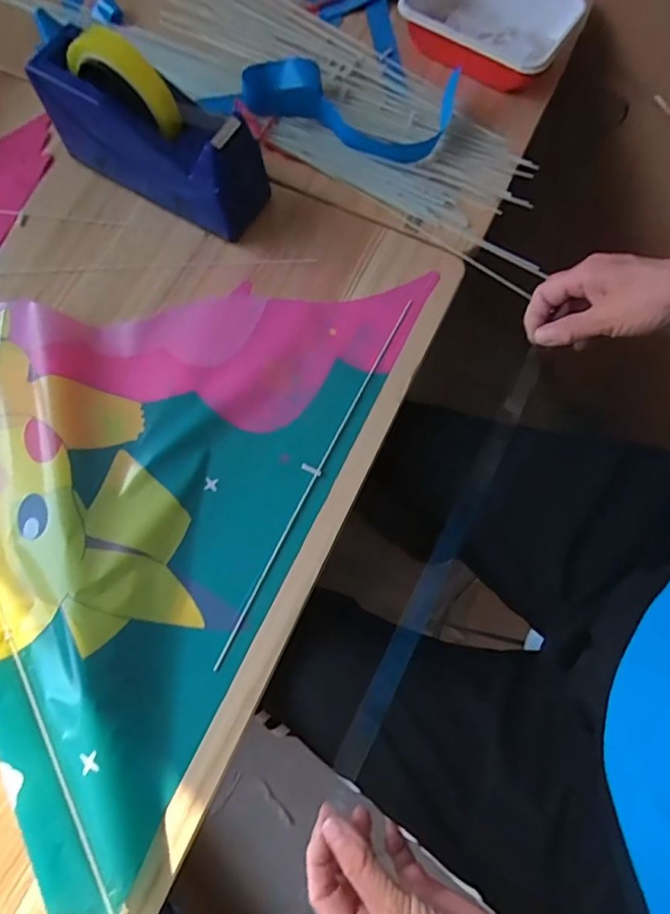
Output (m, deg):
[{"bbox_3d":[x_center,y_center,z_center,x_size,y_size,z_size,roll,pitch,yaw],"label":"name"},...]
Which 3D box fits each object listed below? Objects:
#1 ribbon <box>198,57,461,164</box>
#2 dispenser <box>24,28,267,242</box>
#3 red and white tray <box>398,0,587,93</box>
[{"bbox_3d":[-0.017,-0.353,0.526,0.242,0.032,0.082,13,75,4],"label":"ribbon"},{"bbox_3d":[-0.159,-0.292,0.467,0.208,0.110,0.072,33,77,9],"label":"dispenser"},{"bbox_3d":[0.153,-0.451,0.541,0.173,0.041,0.119,32,77,9],"label":"red and white tray"}]

